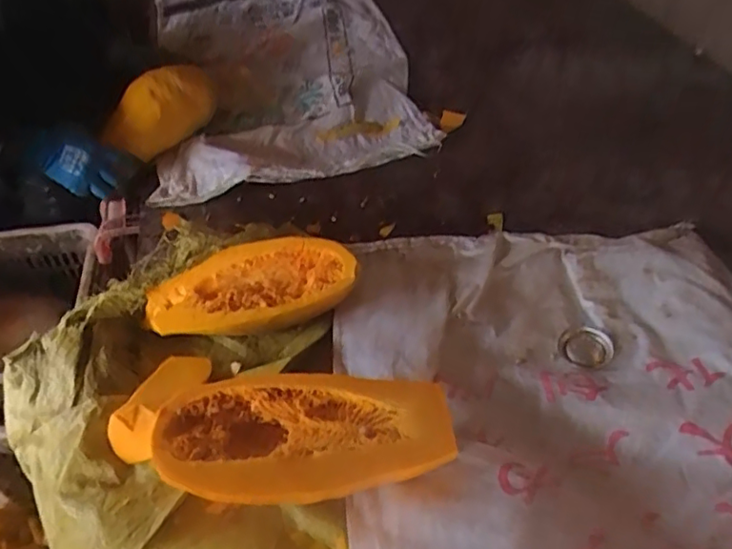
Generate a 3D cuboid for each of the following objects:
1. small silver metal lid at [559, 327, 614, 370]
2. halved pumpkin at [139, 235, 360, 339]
[{"bbox_3d":[0.294,0.097,0.783,0.064,0.007,0.065,-10,49,11],"label":"small silver metal lid"},{"bbox_3d":[-0.165,0.024,0.822,0.298,0.070,0.124,-3,44,-2],"label":"halved pumpkin"}]

